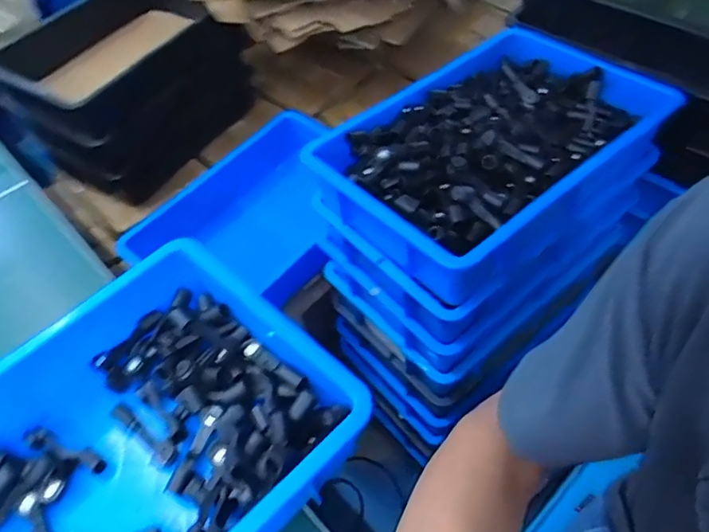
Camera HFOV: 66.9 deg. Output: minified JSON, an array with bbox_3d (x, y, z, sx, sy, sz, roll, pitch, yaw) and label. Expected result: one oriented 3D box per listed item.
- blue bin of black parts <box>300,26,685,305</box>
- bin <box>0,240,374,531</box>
[{"bbox_3d":[0.168,-0.150,0.690,0.404,0.093,0.279,-36,58,-22],"label":"blue bin of black parts"},{"bbox_3d":[-0.226,0.182,0.451,0.415,0.095,0.285,-39,59,-23],"label":"bin"}]

